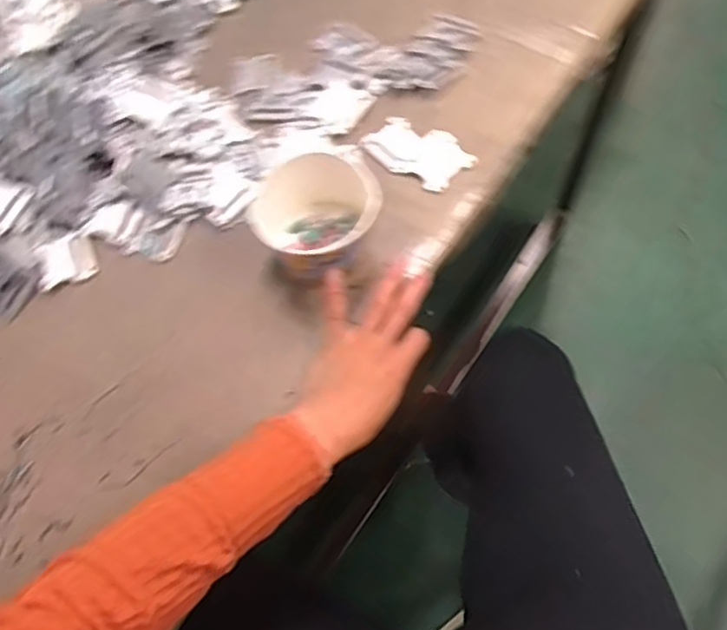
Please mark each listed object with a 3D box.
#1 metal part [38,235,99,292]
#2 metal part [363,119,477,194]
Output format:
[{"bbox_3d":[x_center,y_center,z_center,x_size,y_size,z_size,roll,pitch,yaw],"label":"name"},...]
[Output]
[{"bbox_3d":[-0.260,-0.048,0.581,0.048,0.007,0.043,-23,67,-5],"label":"metal part"},{"bbox_3d":[0.049,-0.148,0.606,0.095,0.010,0.058,31,73,16],"label":"metal part"}]

